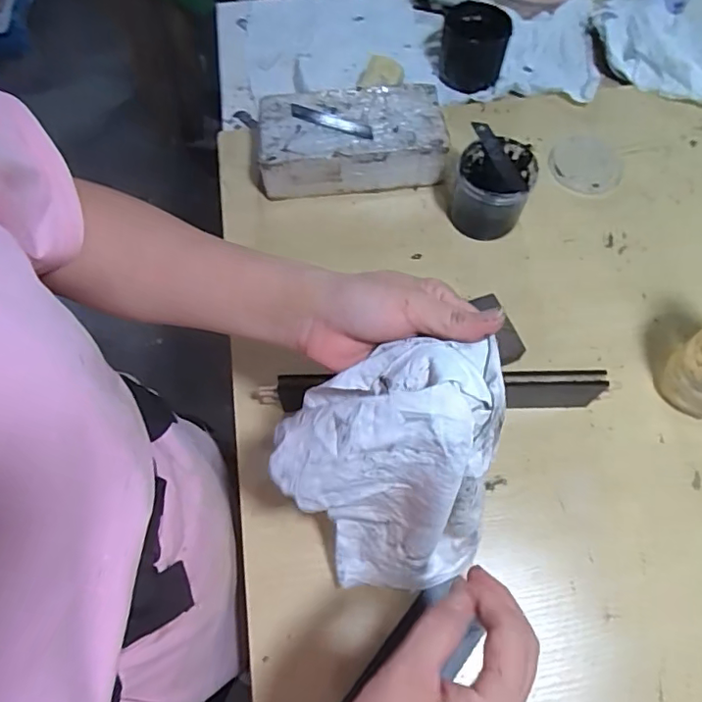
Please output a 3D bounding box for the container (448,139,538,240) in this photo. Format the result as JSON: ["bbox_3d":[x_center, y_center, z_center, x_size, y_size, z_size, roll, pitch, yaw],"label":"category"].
[{"bbox_3d":[0.149,-0.173,0.586,0.079,0.076,0.083,14,65,8],"label":"container"}]

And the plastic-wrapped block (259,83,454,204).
[{"bbox_3d":[0.000,-0.234,0.629,0.200,0.079,0.096,-6,64,-2],"label":"plastic-wrapped block"}]

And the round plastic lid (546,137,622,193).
[{"bbox_3d":[0.276,-0.220,0.644,0.081,0.010,0.083,-1,64,1],"label":"round plastic lid"}]

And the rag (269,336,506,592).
[{"bbox_3d":[0.023,0.088,0.370,0.134,0.199,0.118,-4,64,-1],"label":"rag"}]

